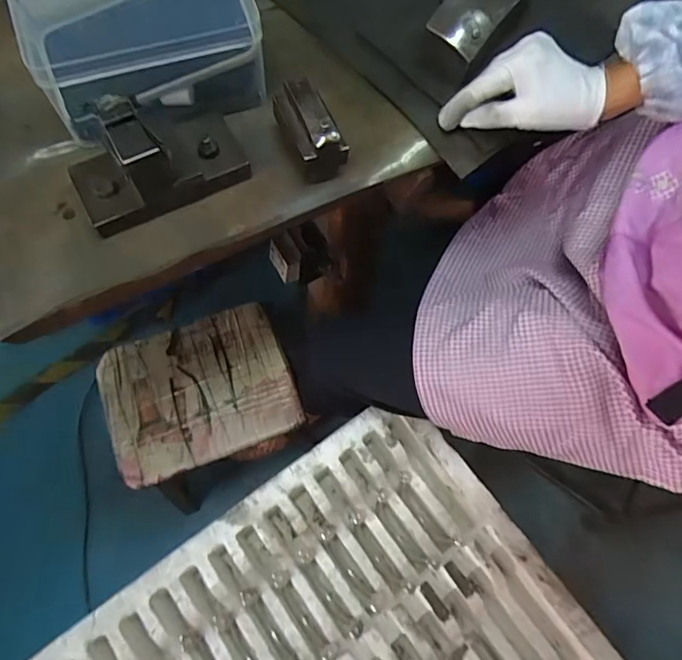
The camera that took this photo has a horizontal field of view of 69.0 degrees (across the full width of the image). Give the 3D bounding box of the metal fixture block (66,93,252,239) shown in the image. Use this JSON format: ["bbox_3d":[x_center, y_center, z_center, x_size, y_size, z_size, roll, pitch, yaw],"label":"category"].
[{"bbox_3d":[-0.146,-0.142,0.385,0.133,0.071,0.074,-28,73,-12],"label":"metal fixture block"}]

